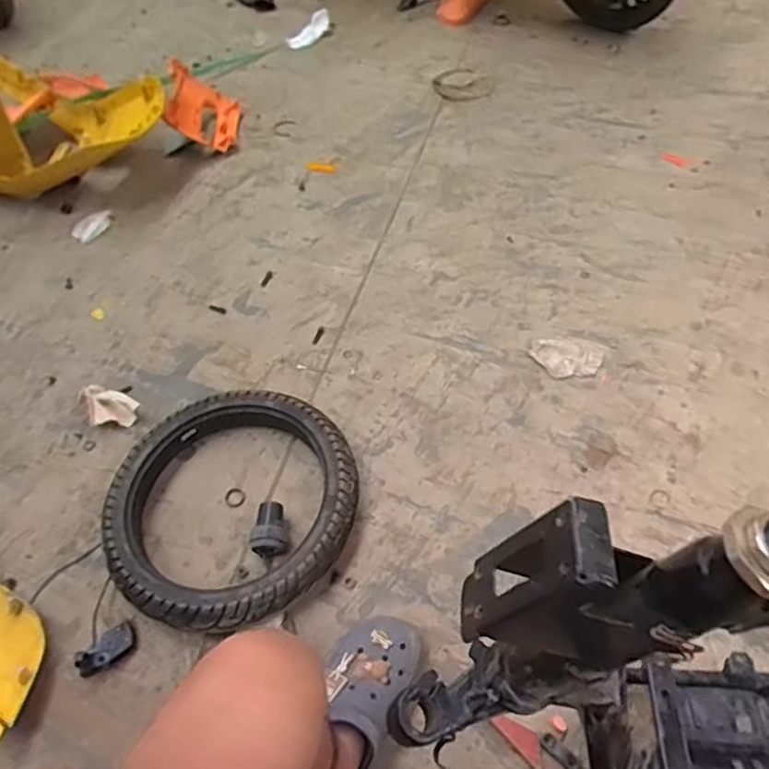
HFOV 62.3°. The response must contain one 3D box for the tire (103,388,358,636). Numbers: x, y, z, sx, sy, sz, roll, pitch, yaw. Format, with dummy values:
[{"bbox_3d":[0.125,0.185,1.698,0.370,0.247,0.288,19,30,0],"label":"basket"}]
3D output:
[{"bbox_3d":[-0.211,0.164,0.909,0.329,0.068,0.360,-3,55,4],"label":"tire"}]

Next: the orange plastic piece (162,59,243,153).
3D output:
[{"bbox_3d":[-0.430,-0.663,1.515,0.178,0.050,0.227,18,57,-33],"label":"orange plastic piece"}]

